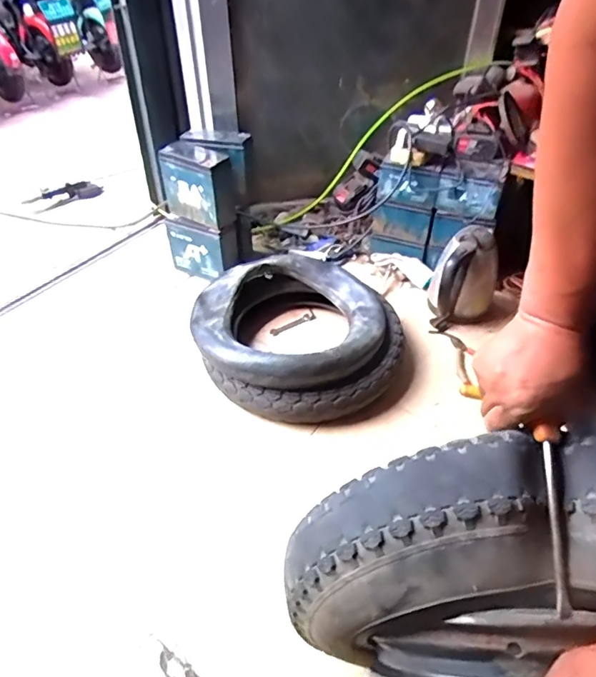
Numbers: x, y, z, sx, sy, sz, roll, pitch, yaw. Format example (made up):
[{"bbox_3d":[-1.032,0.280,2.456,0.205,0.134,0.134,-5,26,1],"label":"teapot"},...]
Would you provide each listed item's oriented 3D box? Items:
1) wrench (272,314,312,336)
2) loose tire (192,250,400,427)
[{"bbox_3d":[-0.015,-0.032,1.245,0.115,0.014,0.021,-25,48,-23],"label":"wrench"},{"bbox_3d":[-0.001,-0.013,1.112,0.451,0.146,0.422,-1,43,1],"label":"loose tire"}]

